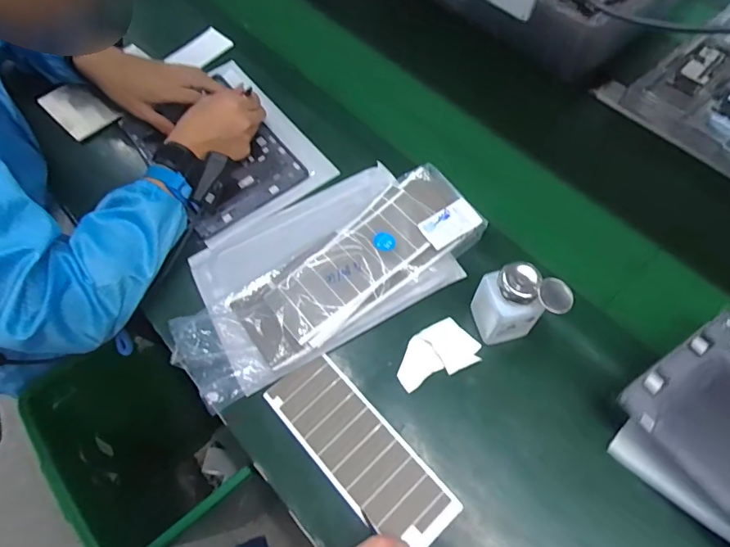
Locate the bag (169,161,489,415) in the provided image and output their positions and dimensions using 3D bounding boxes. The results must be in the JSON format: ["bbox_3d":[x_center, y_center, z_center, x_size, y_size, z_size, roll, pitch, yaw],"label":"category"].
[{"bbox_3d":[-0.050,-0.017,0.541,0.372,0.039,0.194,-29,68,-11],"label":"bag"}]

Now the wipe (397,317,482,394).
[{"bbox_3d":[0.077,0.087,0.506,0.094,0.004,0.056,-23,64,-10],"label":"wipe"}]

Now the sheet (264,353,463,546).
[{"bbox_3d":[-0.006,0.180,0.471,0.075,0.006,0.214,-41,71,-13],"label":"sheet"}]

